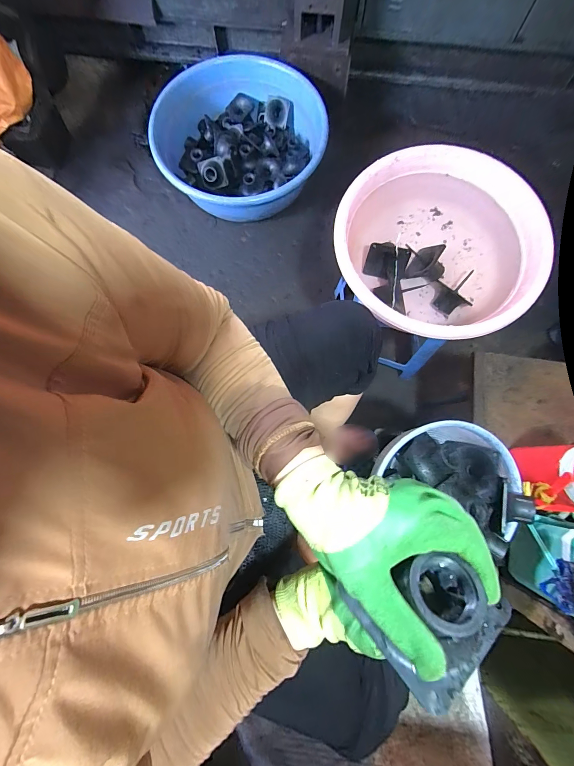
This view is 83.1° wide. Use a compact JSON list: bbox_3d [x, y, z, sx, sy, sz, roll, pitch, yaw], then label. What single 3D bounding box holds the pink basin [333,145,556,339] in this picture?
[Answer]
[{"bbox_3d":[0.329,-0.292,0.712,0.395,0.127,0.410,0,79,0],"label":"pink basin"}]

